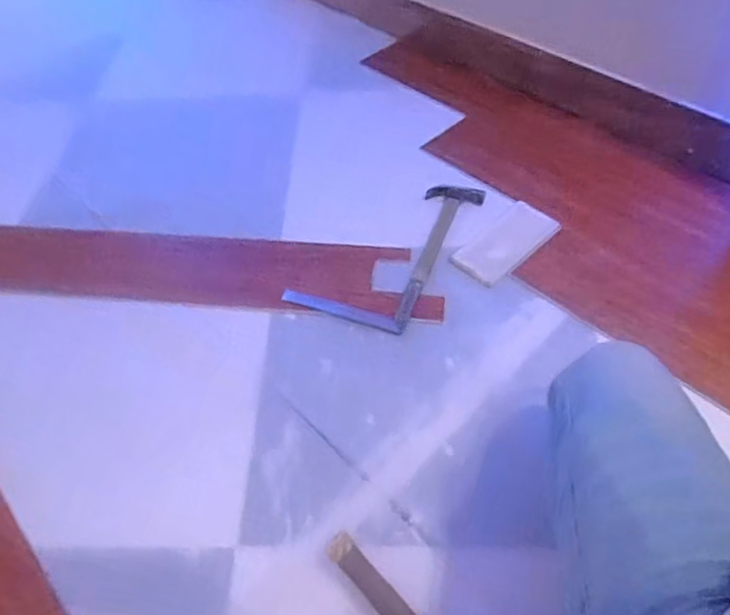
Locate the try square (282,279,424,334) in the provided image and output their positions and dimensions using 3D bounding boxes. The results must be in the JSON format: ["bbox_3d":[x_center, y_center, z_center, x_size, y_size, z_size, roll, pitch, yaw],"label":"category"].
[{"bbox_3d":[-0.026,-0.027,1.098,0.245,0.023,0.119,15,53,10],"label":"try square"}]

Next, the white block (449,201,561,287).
[{"bbox_3d":[0.288,-0.134,1.163,0.230,0.017,0.107,-36,61,-26],"label":"white block"}]

